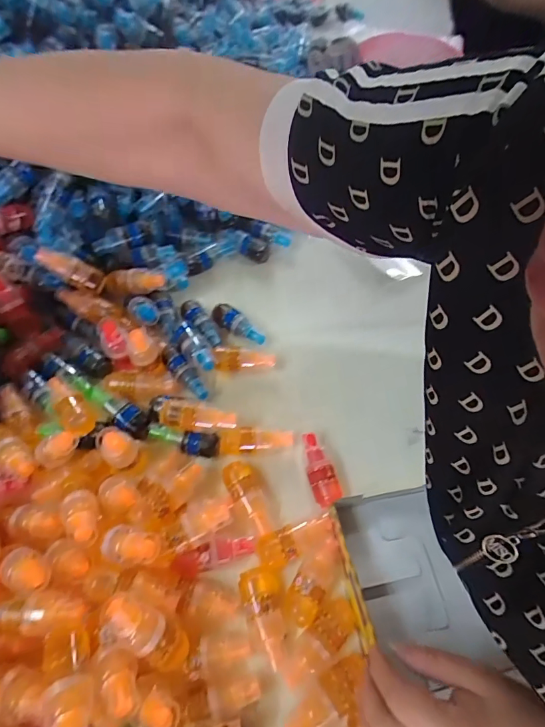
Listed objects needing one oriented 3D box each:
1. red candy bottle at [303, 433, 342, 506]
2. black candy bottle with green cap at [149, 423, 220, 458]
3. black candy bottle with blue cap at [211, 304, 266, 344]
[{"bbox_3d":[0.048,0.112,0.430,0.026,0.035,0.075,-14,62,-9],"label":"red candy bottle"},{"bbox_3d":[-0.098,0.082,0.440,0.077,0.026,0.023,10,61,4],"label":"black candy bottle with green cap"},{"bbox_3d":[-0.044,-0.045,0.519,0.074,0.030,0.027,32,65,15],"label":"black candy bottle with blue cap"}]

